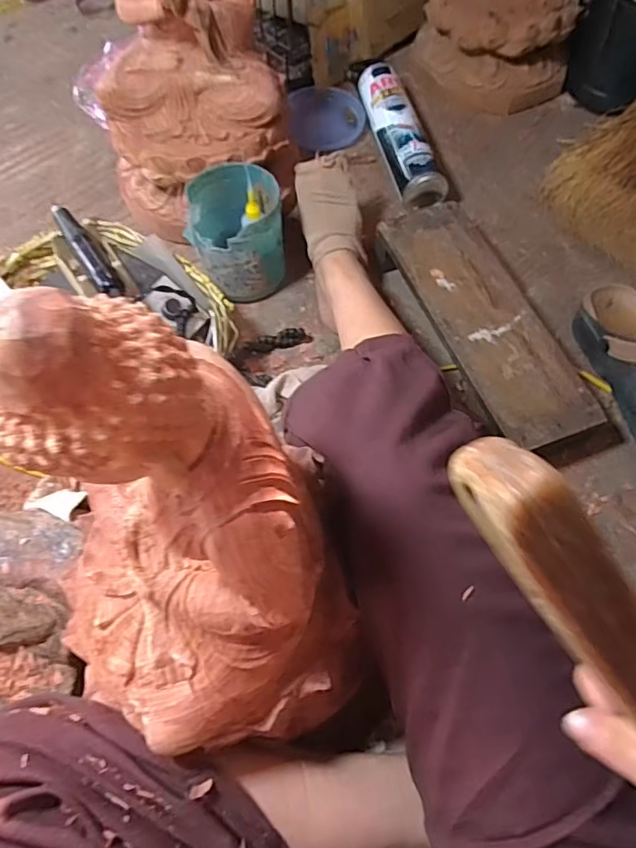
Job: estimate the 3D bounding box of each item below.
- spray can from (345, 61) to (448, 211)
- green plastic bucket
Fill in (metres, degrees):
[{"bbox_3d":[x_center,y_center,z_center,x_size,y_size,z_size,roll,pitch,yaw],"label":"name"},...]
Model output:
[{"bbox_3d":[0.113,-0.442,0.793,0.062,0.064,0.314,-13,64,-6],"label":"spray can"},{"bbox_3d":[-0.096,-0.230,0.653,0.106,0.113,0.113,0,64,0],"label":"green plastic bucket"}]

